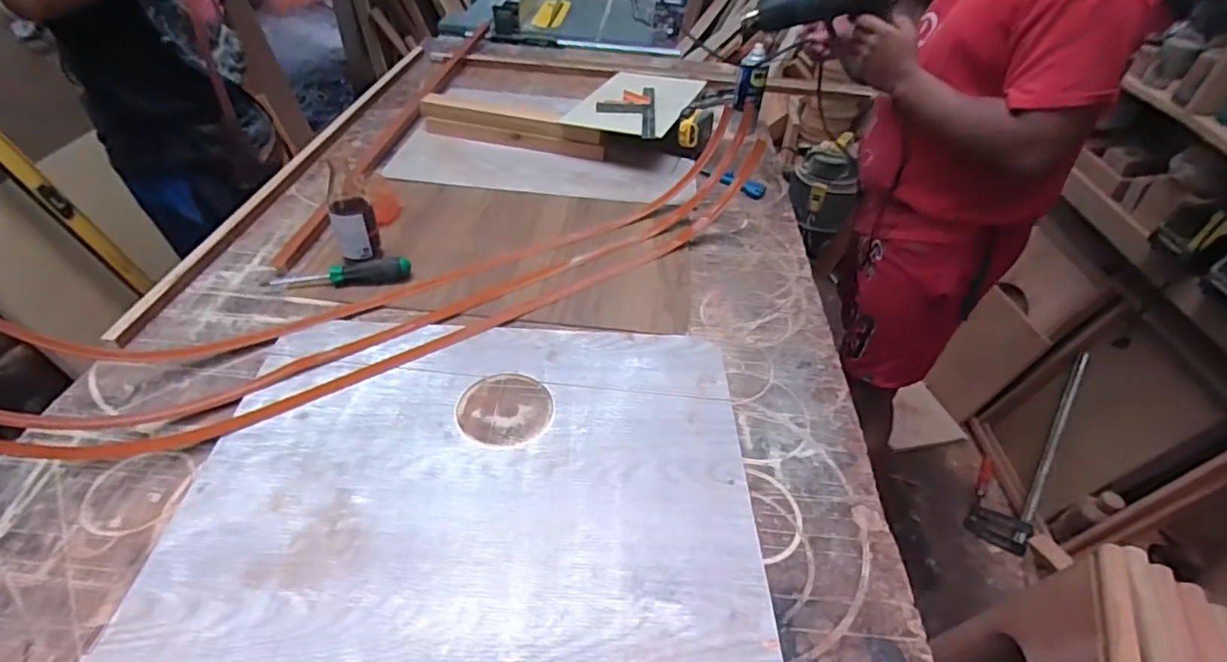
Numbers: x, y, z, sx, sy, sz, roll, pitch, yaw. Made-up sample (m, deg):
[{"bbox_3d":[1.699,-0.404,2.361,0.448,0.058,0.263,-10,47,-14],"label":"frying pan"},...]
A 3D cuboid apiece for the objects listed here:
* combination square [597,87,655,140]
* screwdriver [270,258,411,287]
[{"bbox_3d":[0.025,-0.460,1.213,0.119,0.020,0.260,5,42,0],"label":"combination square"},{"bbox_3d":[-0.407,-0.084,0.874,0.199,0.027,0.040,-3,42,-7],"label":"screwdriver"}]

